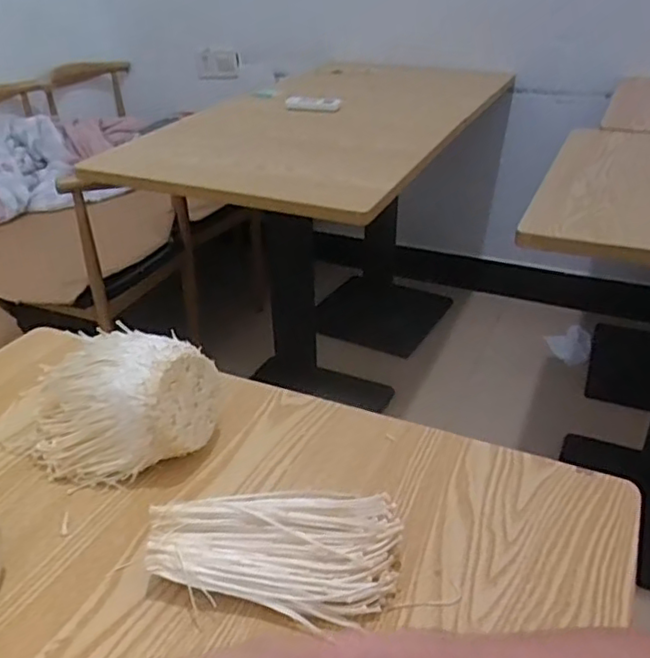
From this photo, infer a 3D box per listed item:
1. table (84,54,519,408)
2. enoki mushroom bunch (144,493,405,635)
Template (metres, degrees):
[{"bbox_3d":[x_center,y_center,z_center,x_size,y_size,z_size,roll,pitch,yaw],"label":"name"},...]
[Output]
[{"bbox_3d":[-0.027,-0.155,1.560,0.700,0.743,1.073,13,34,23],"label":"table"},{"bbox_3d":[-0.030,0.142,0.400,0.153,0.044,0.071,-2,31,-2],"label":"enoki mushroom bunch"}]

